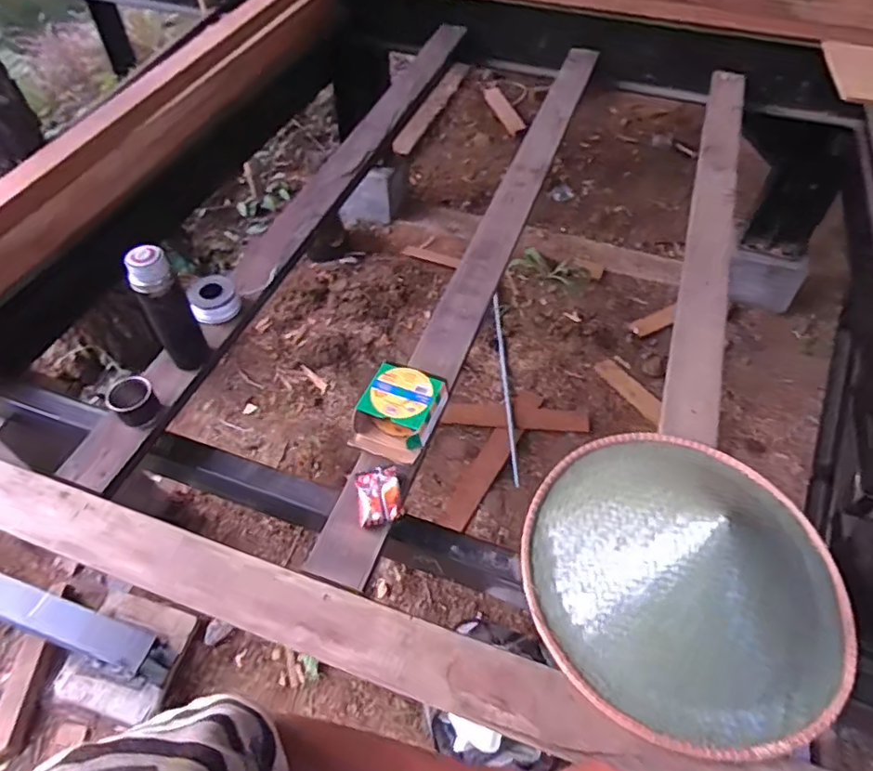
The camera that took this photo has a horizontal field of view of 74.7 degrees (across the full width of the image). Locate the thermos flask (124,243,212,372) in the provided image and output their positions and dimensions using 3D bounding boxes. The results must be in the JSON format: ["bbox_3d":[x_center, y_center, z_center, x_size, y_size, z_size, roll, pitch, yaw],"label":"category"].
[{"bbox_3d":[-0.424,-0.119,0.911,0.068,0.227,0.059,-24,56,-19],"label":"thermos flask"}]

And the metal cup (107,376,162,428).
[{"bbox_3d":[-0.472,0.030,0.900,0.063,0.067,0.059,1,52,-1],"label":"metal cup"}]

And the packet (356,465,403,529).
[{"bbox_3d":[-0.084,0.160,0.831,0.061,0.017,0.081,-7,52,-7],"label":"packet"}]

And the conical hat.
[{"bbox_3d":[0.328,0.215,0.725,0.399,0.140,0.410,1,52,-1],"label":"conical hat"}]

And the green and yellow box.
[{"bbox_3d":[-0.065,0.039,0.909,0.128,0.050,0.152,22,54,15],"label":"green and yellow box"}]

